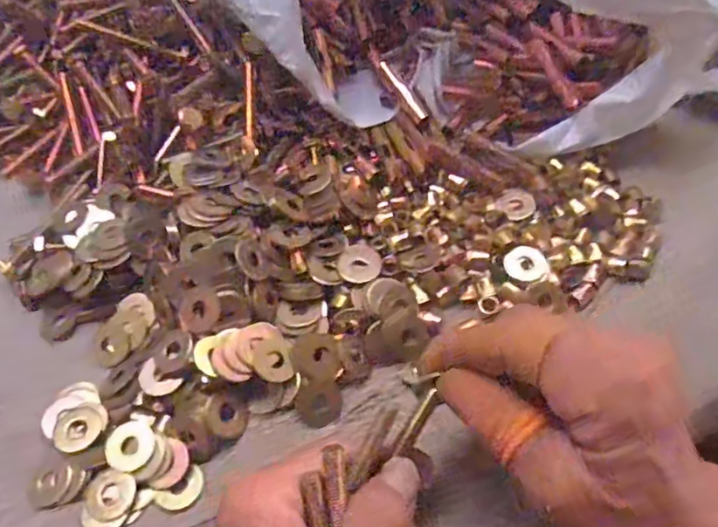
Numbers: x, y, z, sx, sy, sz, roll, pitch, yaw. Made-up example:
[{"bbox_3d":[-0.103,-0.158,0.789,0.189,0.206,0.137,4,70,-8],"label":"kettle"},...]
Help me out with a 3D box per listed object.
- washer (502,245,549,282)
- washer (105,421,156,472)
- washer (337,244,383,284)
[{"bbox_3d":[0.085,-0.001,0.305,0.021,0.004,0.020,-12,55,-4],"label":"washer"},{"bbox_3d":[-0.100,0.080,0.265,0.021,0.004,0.020,-29,58,-15],"label":"washer"},{"bbox_3d":[0.000,0.000,0.304,0.022,0.004,0.021,3,62,-5],"label":"washer"}]

